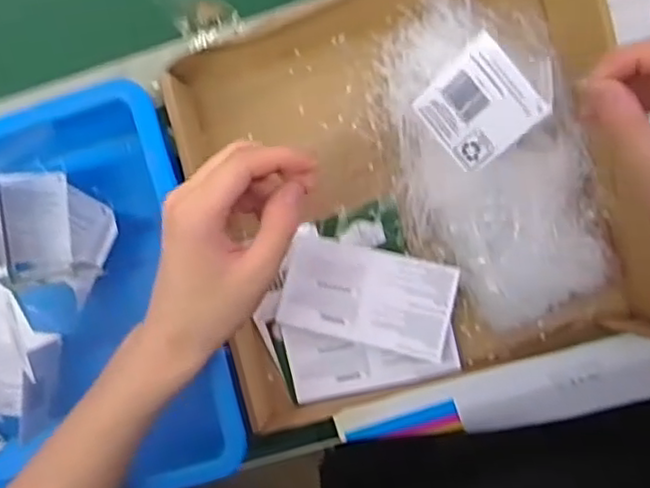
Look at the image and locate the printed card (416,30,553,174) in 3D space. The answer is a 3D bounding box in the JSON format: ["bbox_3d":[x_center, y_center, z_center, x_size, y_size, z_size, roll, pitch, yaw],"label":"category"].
[{"bbox_3d":[0.096,-0.087,0.420,0.069,0.004,0.062,-40,80,41],"label":"printed card"}]

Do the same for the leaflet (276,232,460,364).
[{"bbox_3d":[0.032,0.038,0.504,0.125,0.008,0.069,13,80,13],"label":"leaflet"}]

